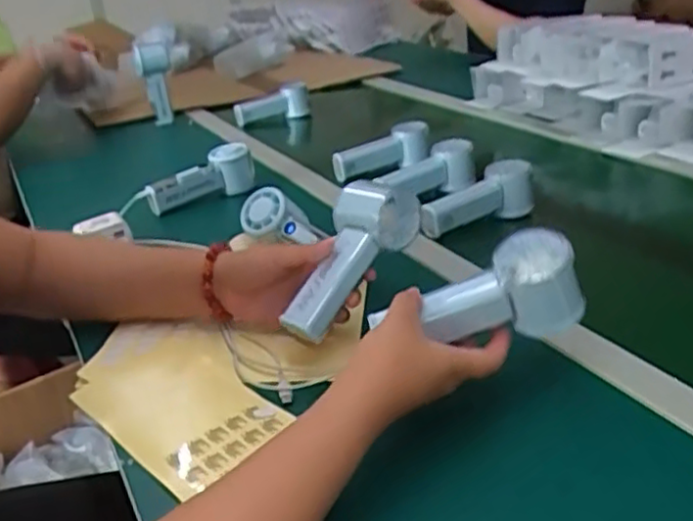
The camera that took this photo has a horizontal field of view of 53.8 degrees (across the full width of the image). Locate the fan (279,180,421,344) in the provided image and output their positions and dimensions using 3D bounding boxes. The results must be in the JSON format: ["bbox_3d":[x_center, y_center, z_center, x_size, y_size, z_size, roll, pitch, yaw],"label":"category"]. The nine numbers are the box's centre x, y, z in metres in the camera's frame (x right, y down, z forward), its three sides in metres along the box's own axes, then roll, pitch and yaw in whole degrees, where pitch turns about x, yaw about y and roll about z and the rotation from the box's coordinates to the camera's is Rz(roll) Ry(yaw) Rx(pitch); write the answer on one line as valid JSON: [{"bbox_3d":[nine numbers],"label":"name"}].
[{"bbox_3d":[-0.001,-0.001,0.591,0.053,0.053,0.150,21,70,43],"label":"fan"}]

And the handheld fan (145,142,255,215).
[{"bbox_3d":[-0.202,-0.112,0.946,0.152,0.066,0.047,-10,27,-14],"label":"handheld fan"}]

